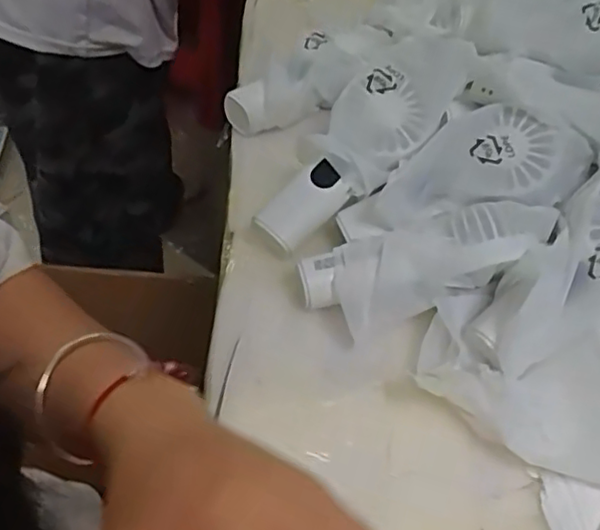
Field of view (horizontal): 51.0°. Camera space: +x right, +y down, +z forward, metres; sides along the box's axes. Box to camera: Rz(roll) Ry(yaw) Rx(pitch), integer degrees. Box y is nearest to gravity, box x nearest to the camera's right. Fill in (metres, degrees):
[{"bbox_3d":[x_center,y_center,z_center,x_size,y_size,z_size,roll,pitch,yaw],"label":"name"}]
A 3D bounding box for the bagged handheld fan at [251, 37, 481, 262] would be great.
[{"bbox_3d":[0.039,-0.082,0.405,0.068,0.043,0.176,38,83,23],"label":"bagged handheld fan"}]

